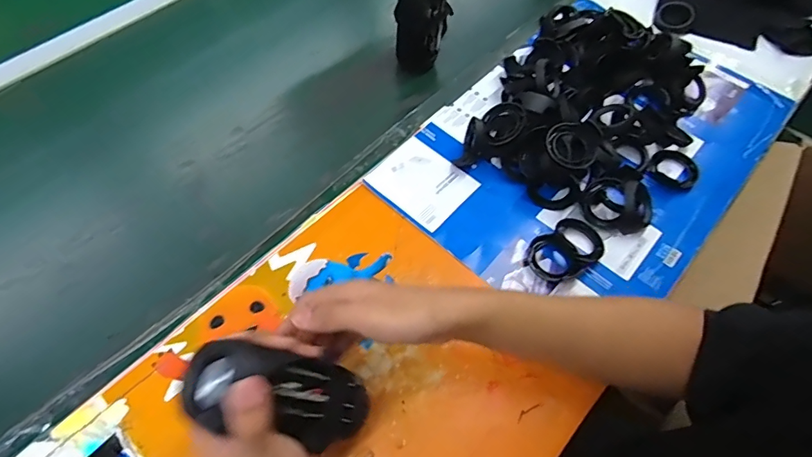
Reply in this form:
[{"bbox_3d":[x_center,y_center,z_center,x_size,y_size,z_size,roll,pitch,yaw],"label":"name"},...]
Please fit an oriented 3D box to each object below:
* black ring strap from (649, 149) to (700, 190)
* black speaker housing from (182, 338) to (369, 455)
[{"bbox_3d":[0.357,-0.078,0.613,0.059,0.015,0.064,17,61,9],"label":"black ring strap"},{"bbox_3d":[-0.083,0.130,0.363,0.160,0.042,0.067,31,50,-35],"label":"black speaker housing"}]

